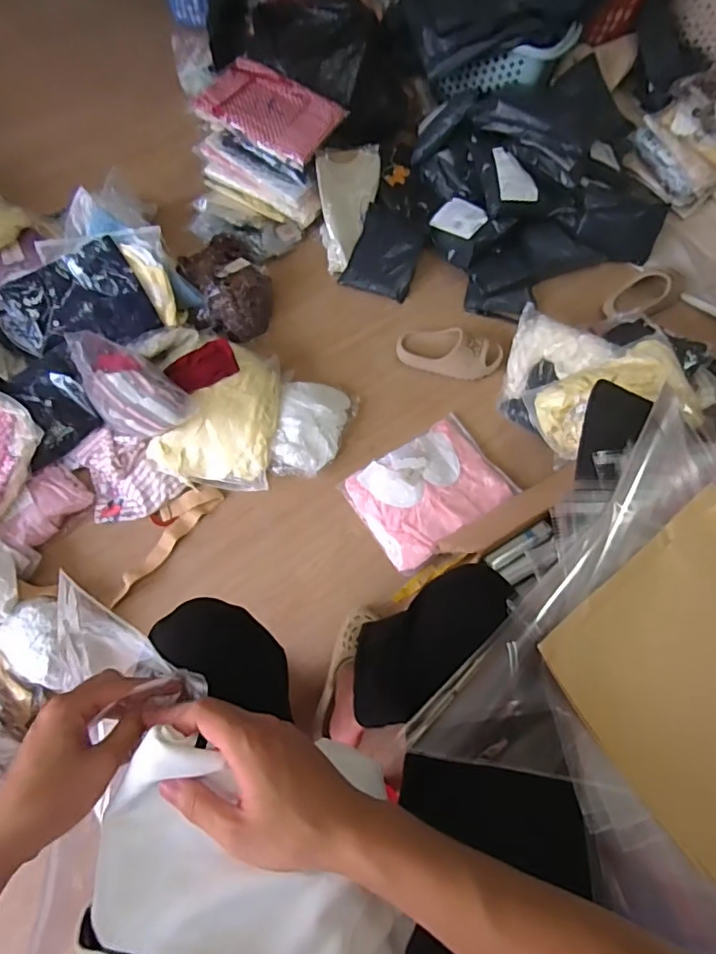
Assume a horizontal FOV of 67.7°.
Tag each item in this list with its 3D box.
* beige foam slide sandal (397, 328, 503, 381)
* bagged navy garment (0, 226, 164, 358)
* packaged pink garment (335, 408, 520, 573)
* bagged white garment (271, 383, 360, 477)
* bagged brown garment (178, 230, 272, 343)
[{"bbox_3d":[0.217,-0.295,1.267,0.252,0.075,0.081,10,67,1],"label":"beige foam slide sandal"},{"bbox_3d":[-0.593,-0.398,1.152,0.353,0.048,0.231,-12,109,-14],"label":"bagged navy garment"},{"bbox_3d":[0.159,0.029,1.148,0.316,0.038,0.250,-32,72,-15],"label":"packaged pink garment"},{"bbox_3d":[-0.093,-0.112,1.184,0.167,0.061,0.232,6,67,0],"label":"bagged white garment"},{"bbox_3d":[-0.318,-0.473,1.305,0.203,0.103,0.280,-12,68,-8],"label":"bagged brown garment"}]

